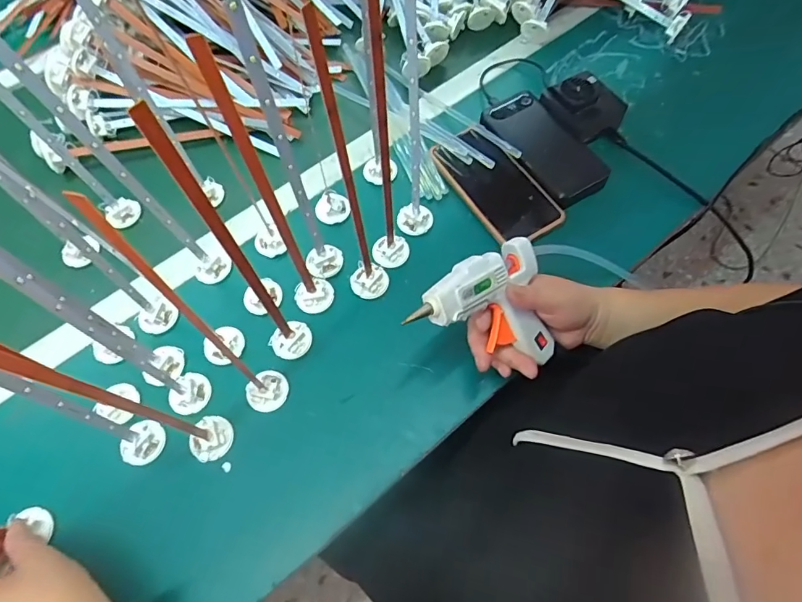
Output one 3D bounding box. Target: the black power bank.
[{"bbox_3d":[0.164,-0.183,0.554,0.073,0.018,0.168,-30,66,-12],"label":"black power bank"}]

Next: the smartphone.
[{"bbox_3d":[0.106,-0.131,0.541,0.071,0.014,0.160,-34,67,-13],"label":"smartphone"}]

